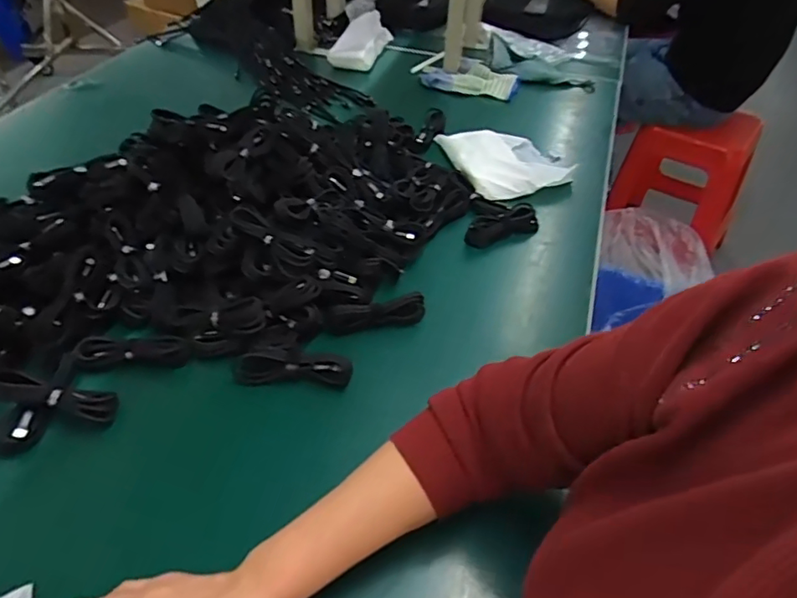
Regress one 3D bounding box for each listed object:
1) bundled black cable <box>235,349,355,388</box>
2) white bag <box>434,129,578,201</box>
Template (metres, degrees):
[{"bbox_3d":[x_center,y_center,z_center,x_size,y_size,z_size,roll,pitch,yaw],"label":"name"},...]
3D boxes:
[{"bbox_3d":[-0.110,0.070,0.573,0.123,0.034,0.024,5,44,2],"label":"bundled black cable"},{"bbox_3d":[0.179,-0.226,0.902,0.186,0.040,0.186,-14,46,-16],"label":"white bag"}]

